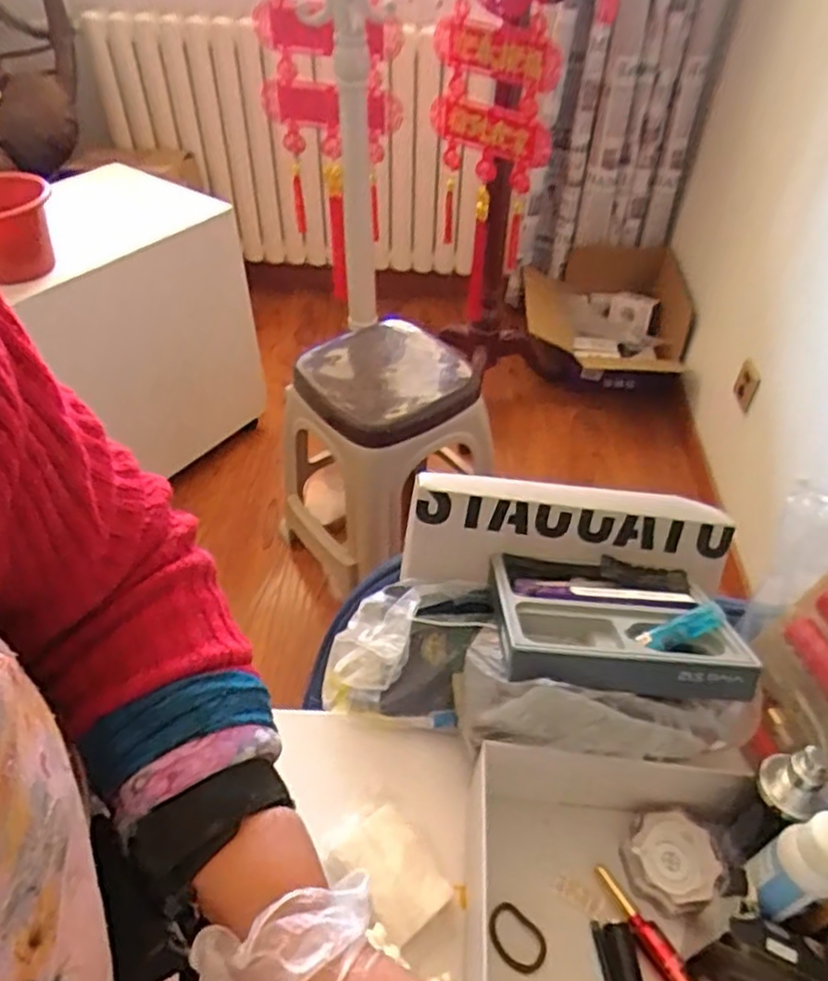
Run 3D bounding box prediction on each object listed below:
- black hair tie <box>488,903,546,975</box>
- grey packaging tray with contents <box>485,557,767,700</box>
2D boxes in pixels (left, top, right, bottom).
[{"bbox_3d":[0.078,0.345,0.530,0.048,0.008,0.035,32,53,27],"label":"black hair tie"},{"bbox_3d":[0.162,0.124,0.578,0.183,0.052,0.183,4,22,-1],"label":"grey packaging tray with contents"}]

